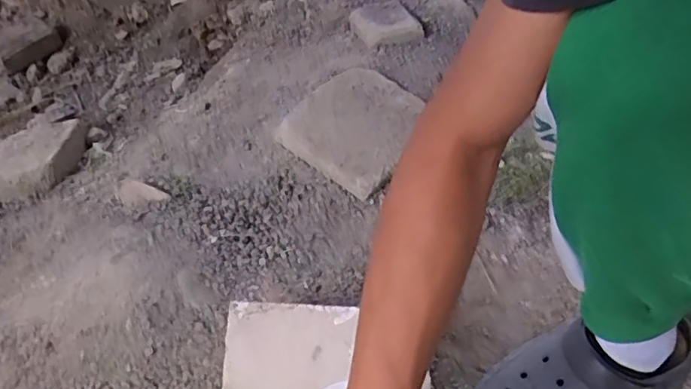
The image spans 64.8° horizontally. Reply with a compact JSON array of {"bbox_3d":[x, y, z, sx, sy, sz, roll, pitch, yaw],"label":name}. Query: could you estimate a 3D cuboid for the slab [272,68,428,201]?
[{"bbox_3d":[0.015,-0.110,0.839,0.194,0.044,0.196,31,55,26],"label":"slab"}]

